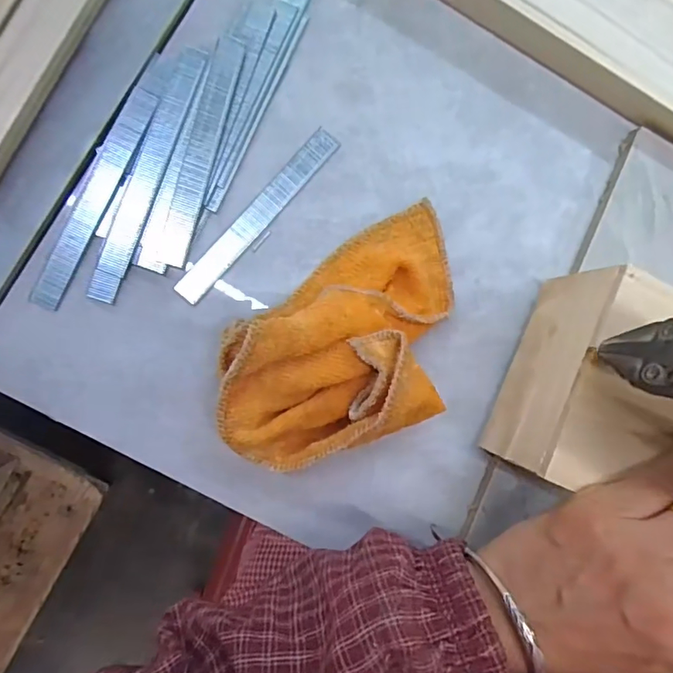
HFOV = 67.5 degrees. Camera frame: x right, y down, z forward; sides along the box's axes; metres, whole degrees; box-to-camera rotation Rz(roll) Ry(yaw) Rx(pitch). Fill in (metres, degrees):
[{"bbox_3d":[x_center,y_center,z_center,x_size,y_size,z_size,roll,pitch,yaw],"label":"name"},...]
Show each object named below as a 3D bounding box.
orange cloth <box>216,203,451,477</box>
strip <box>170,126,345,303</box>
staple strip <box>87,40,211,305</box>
[{"bbox_3d":[0.010,0.002,0.252,0.155,0.039,0.082,-39,96,-8],"label":"orange cloth"},{"bbox_3d":[-0.038,-0.064,0.263,0.013,0.004,0.113,40,84,-7],"label":"strip"},{"bbox_3d":[-0.093,-0.082,0.249,0.016,0.006,0.133,21,86,-9],"label":"staple strip"}]

